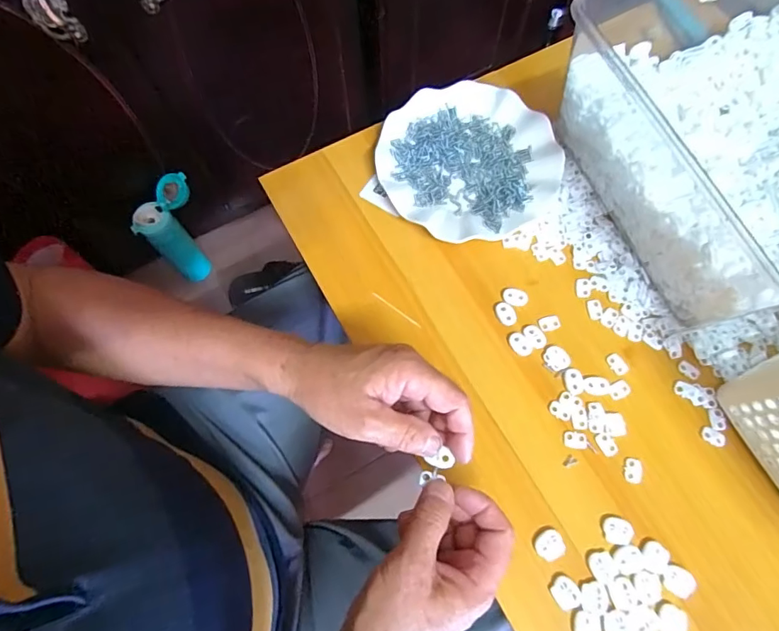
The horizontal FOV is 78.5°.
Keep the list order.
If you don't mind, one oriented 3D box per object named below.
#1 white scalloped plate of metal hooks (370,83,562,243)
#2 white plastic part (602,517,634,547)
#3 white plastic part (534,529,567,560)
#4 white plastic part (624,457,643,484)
[{"bbox_3d":[0.080,-0.157,0.488,0.176,0.020,0.175,0,70,-1],"label":"white scalloped plate of metal hooks"},{"bbox_3d":[0.183,0.172,0.380,0.023,0.004,0.020,13,71,4],"label":"white plastic part"},{"bbox_3d":[0.127,0.182,0.377,0.023,0.005,0.021,0,70,-1],"label":"white plastic part"},{"bbox_3d":[0.205,0.130,0.400,0.014,0.004,0.020,12,71,3],"label":"white plastic part"}]

